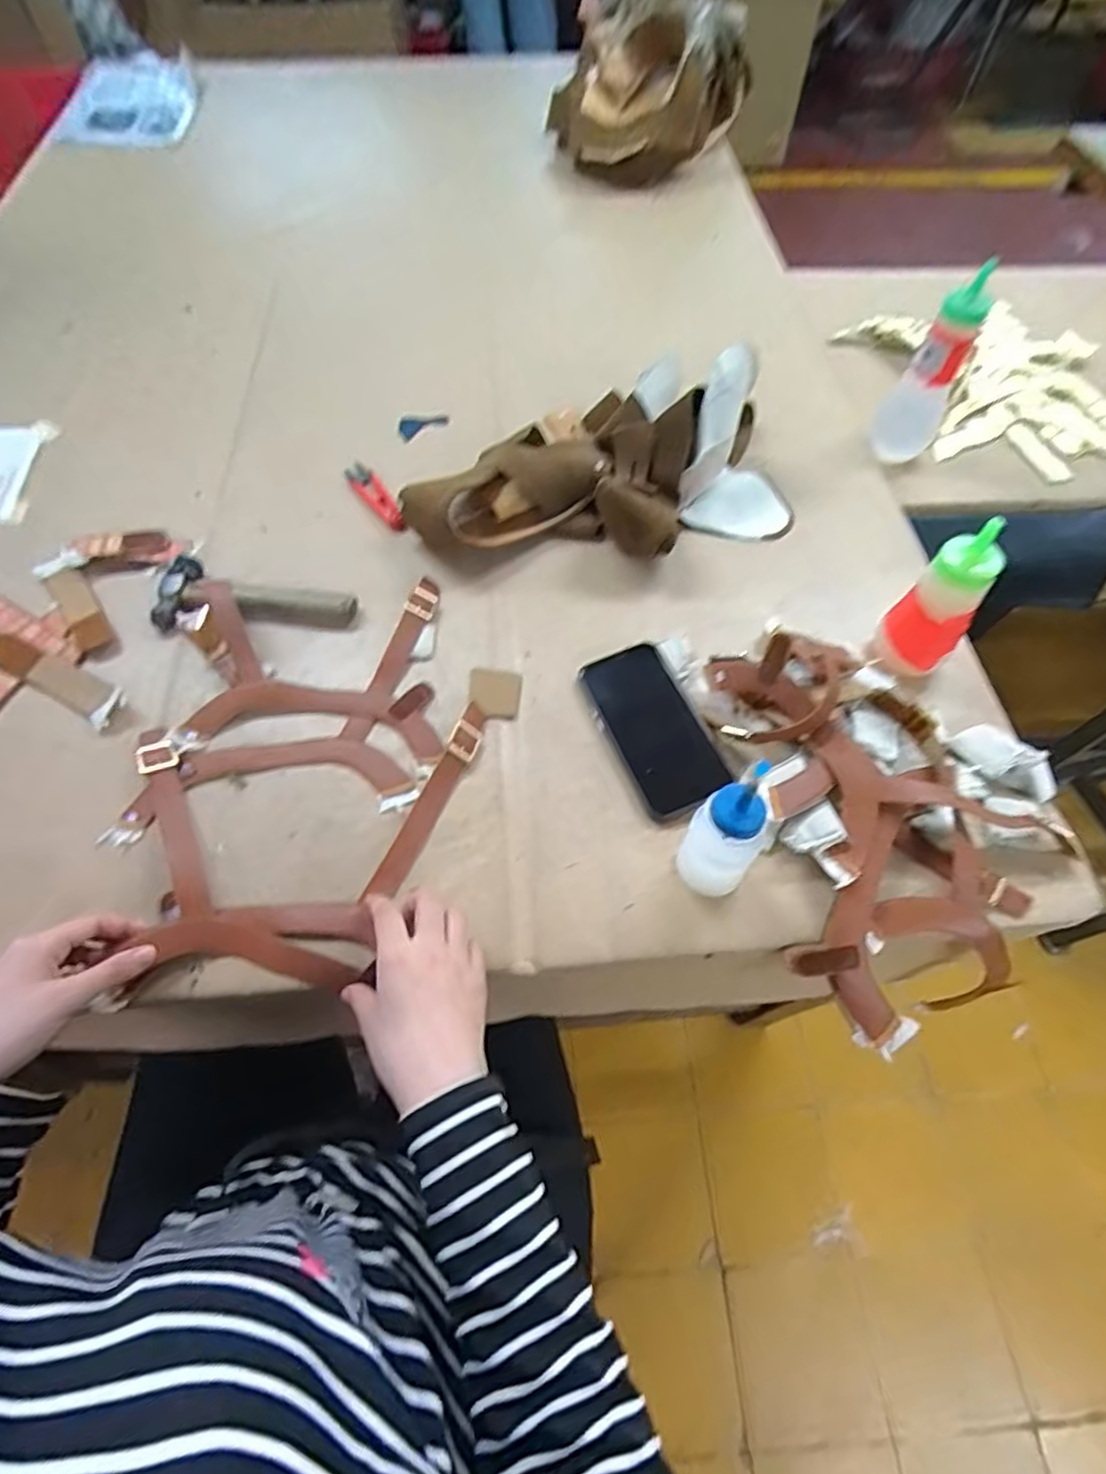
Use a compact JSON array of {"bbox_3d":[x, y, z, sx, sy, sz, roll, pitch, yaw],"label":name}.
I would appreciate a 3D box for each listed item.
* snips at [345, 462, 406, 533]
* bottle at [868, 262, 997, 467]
[{"bbox_3d":[-0.189,-0.260,0.722,0.025,0.020,0.107,-35,67,-17],"label":"snips"},{"bbox_3d":[0.411,-0.390,0.730,0.069,0.190,0.053,33,67,16],"label":"bottle"}]

